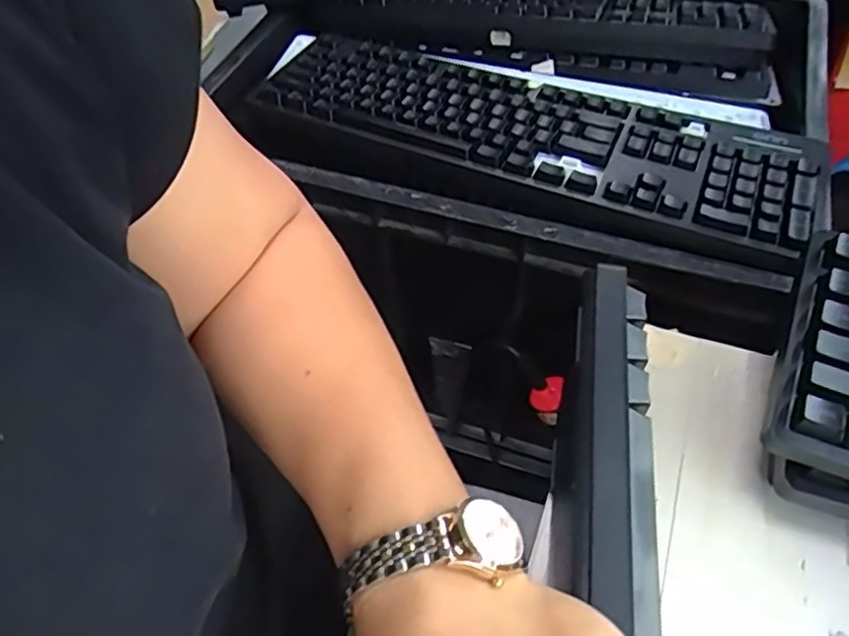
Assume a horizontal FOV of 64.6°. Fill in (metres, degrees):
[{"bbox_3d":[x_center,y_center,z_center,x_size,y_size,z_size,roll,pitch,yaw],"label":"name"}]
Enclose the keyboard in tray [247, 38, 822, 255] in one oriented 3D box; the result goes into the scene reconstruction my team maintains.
[{"bbox_3d":[0.078,-0.153,0.533,0.425,0.020,0.126,19,53,16],"label":"keyboard in tray"}]

